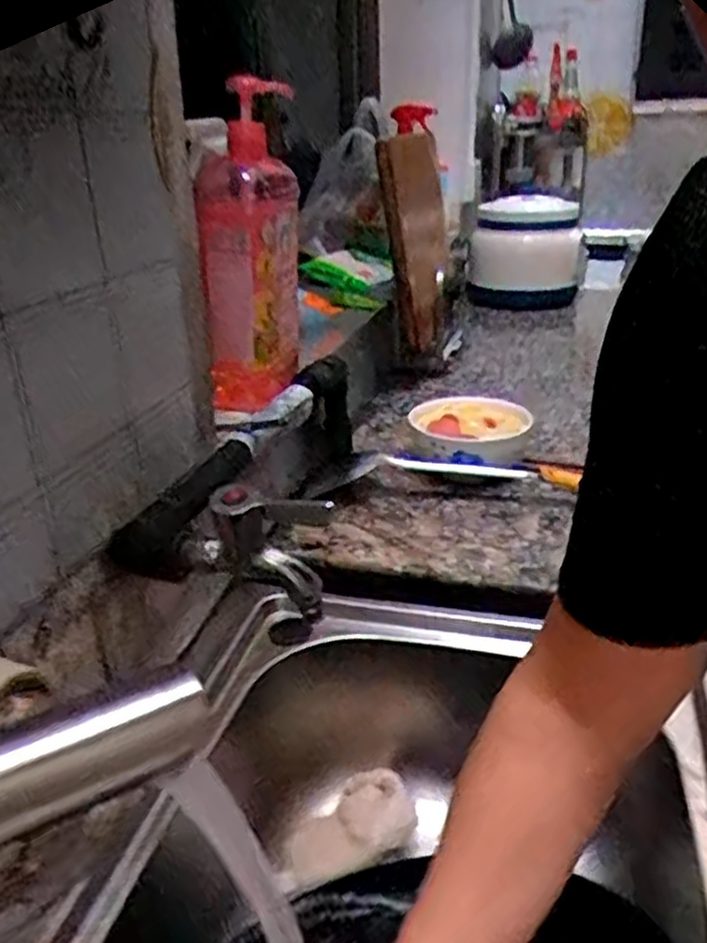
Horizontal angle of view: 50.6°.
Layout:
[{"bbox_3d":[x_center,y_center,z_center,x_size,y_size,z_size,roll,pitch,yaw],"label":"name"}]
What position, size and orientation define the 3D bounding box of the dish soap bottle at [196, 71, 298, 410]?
[{"bbox_3d":[-0.089,-0.197,0.668,0.074,0.268,0.125,-3,24,-2],"label":"dish soap bottle"}]

